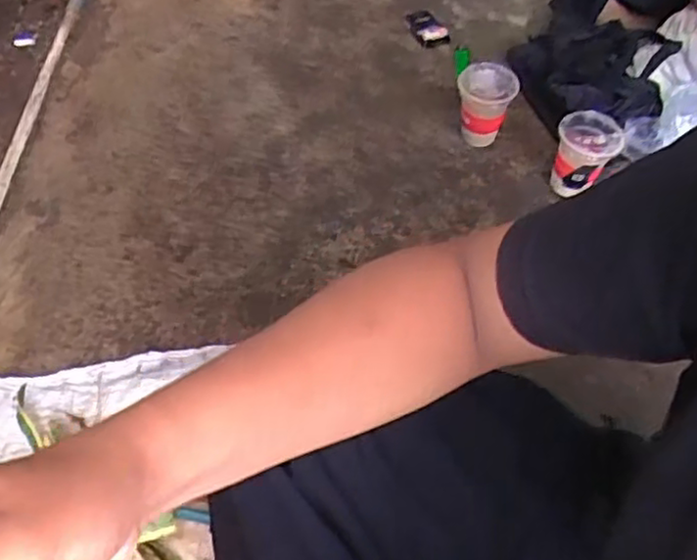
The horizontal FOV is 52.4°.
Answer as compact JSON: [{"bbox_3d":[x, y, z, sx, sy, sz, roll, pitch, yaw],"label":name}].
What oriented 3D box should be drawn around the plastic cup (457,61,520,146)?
[{"bbox_3d":[0.218,-0.277,1.129,0.090,0.108,0.080,11,53,7],"label":"plastic cup"}]

